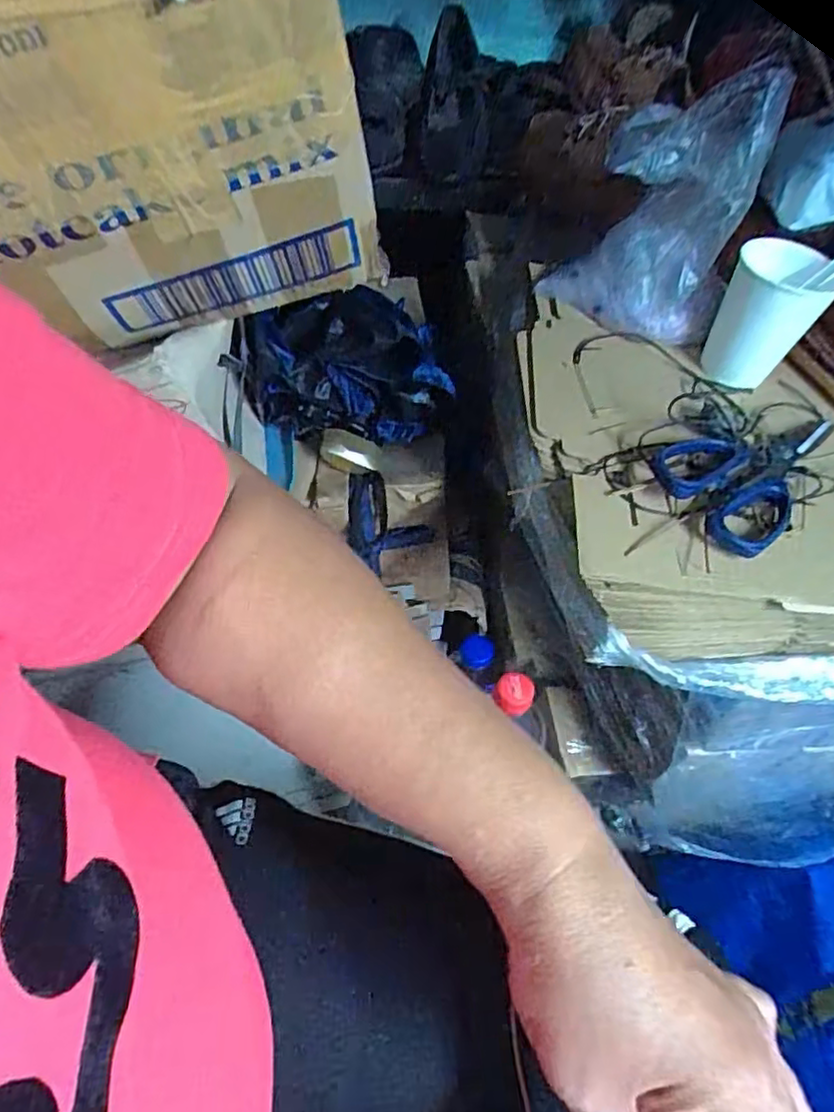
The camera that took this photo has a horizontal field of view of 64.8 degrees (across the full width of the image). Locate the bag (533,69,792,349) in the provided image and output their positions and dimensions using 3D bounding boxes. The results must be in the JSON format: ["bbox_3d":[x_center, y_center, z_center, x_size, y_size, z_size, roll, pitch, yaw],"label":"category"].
[{"bbox_3d":[0.178,-0.259,0.487,0.133,0.165,0.095,23,53,13],"label":"bag"}]

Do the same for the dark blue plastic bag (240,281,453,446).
[{"bbox_3d":[-0.053,-0.149,0.533,0.164,0.117,0.061,-10,53,-12],"label":"dark blue plastic bag"}]

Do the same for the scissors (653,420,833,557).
[{"bbox_3d":[0.222,-0.068,0.441,0.086,0.017,0.161,36,57,22],"label":"scissors"}]

